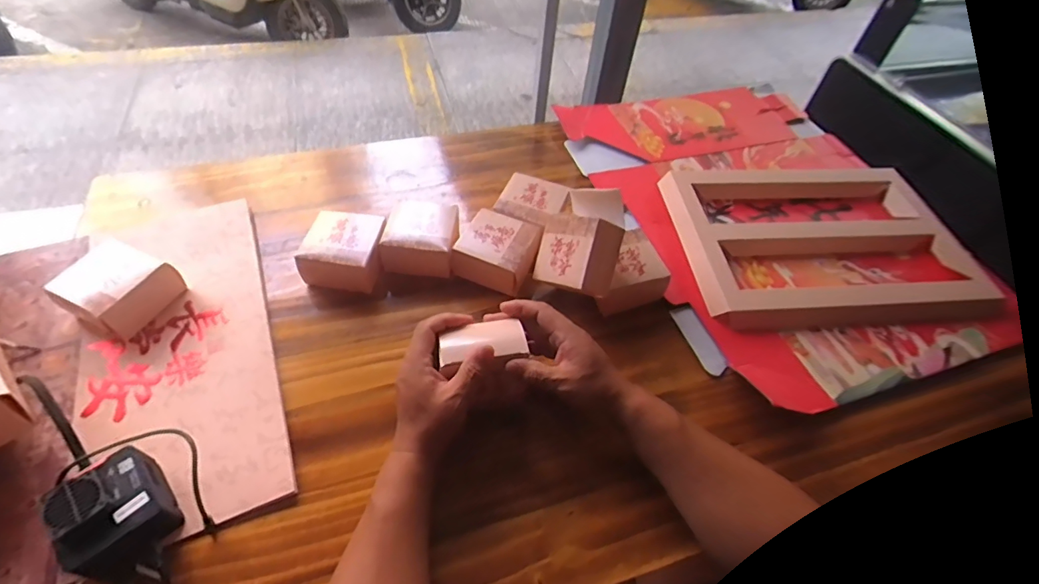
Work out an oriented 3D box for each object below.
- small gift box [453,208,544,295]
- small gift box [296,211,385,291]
[{"bbox_3d":[-0.024,-0.049,0.606,0.094,0.056,0.091,21,54,10],"label":"small gift box"},{"bbox_3d":[-0.215,-0.048,0.594,0.093,0.059,0.090,8,53,1],"label":"small gift box"}]

